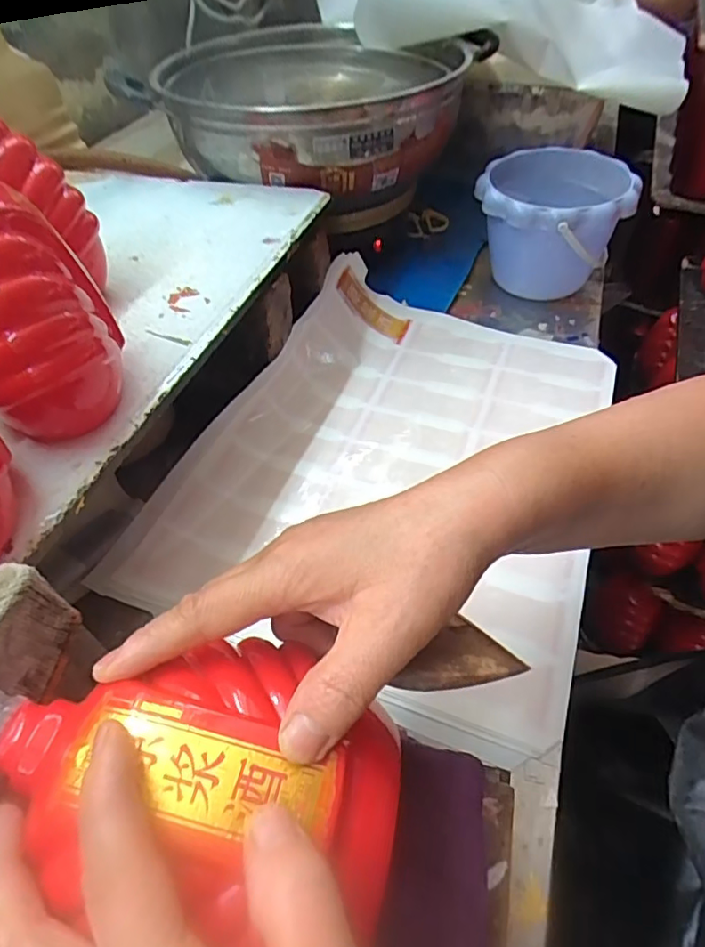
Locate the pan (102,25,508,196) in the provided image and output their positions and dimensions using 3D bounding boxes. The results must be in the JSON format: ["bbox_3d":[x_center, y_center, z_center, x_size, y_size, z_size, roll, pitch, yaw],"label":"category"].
[{"bbox_3d":[-0.055,-0.423,0.617,0.341,0.078,0.350,0,49,0],"label":"pan"}]

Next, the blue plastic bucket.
[{"bbox_3d":[0.209,-0.261,0.607,0.153,0.120,0.147,14,50,12],"label":"blue plastic bucket"}]

